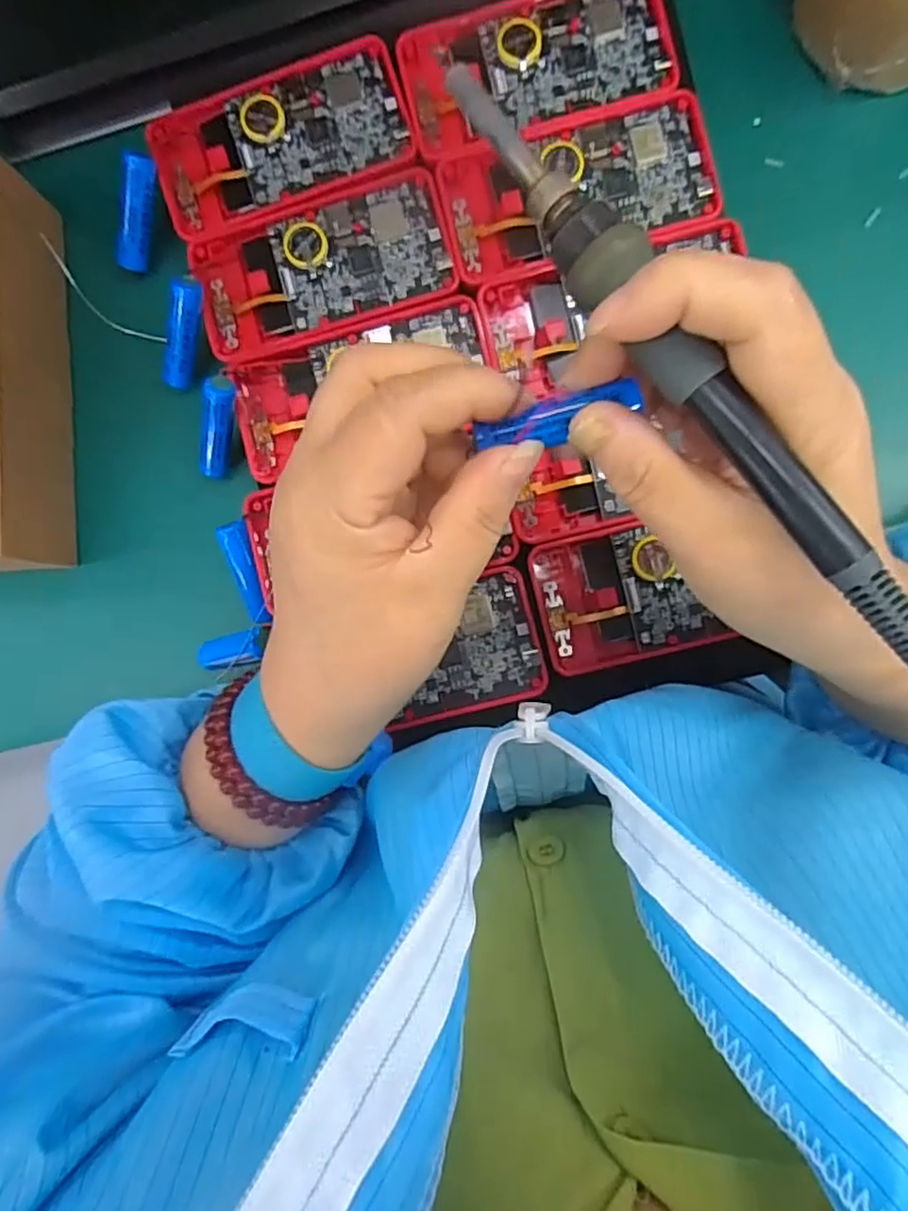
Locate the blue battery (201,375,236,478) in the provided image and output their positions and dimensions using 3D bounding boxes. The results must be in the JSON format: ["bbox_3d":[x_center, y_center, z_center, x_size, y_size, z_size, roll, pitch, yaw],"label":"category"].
[{"bbox_3d":[-0.112,-0.083,0.316,0.012,0.012,0.050,22,126,4],"label":"blue battery"}]

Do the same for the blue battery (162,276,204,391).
[{"bbox_3d":[-0.131,-0.130,0.320,0.012,0.010,0.052,25,121,4],"label":"blue battery"}]

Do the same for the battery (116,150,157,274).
[{"bbox_3d":[-0.156,-0.192,0.325,0.010,0.013,0.051,22,117,4],"label":"battery"}]

